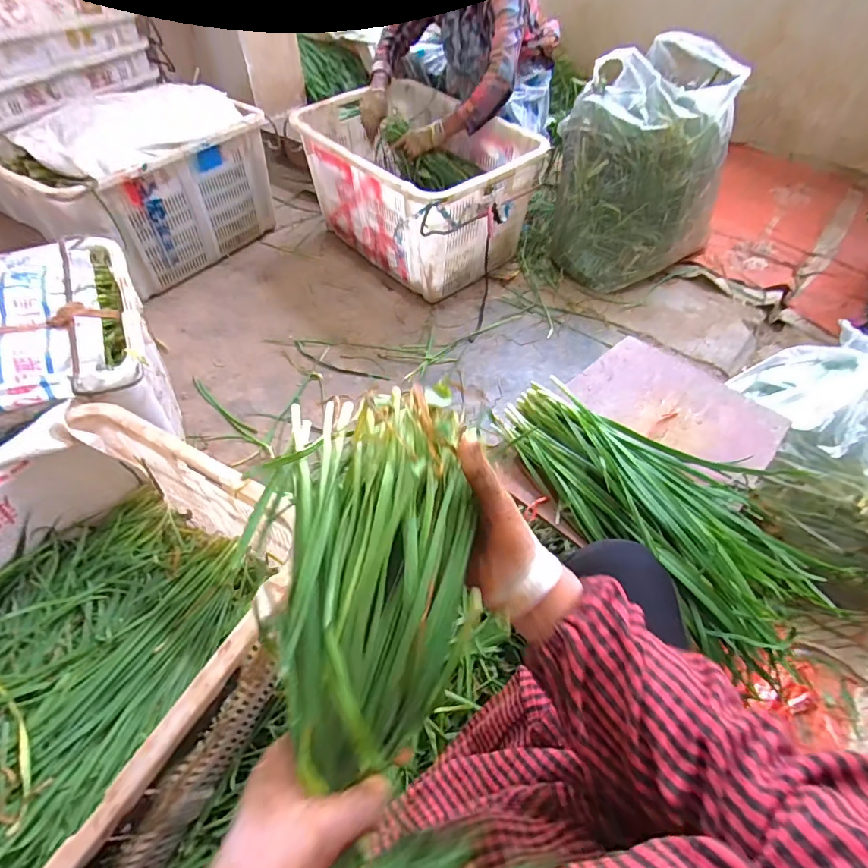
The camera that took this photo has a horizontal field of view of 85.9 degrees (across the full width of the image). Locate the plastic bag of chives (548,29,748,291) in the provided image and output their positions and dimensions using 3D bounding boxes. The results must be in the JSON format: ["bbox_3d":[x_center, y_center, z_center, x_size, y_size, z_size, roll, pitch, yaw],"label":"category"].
[{"bbox_3d":[0.607,-0.773,1.376,0.456,0.536,0.420,24,56,15],"label":"plastic bag of chives"}]

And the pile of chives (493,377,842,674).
[{"bbox_3d":[0.321,0.072,0.670,0.256,0.079,0.465,-34,61,-24],"label":"pile of chives"}]

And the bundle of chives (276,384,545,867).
[{"bbox_3d":[-0.029,0.161,0.333,0.133,0.101,0.380,-3,82,-4],"label":"bundle of chives"}]

